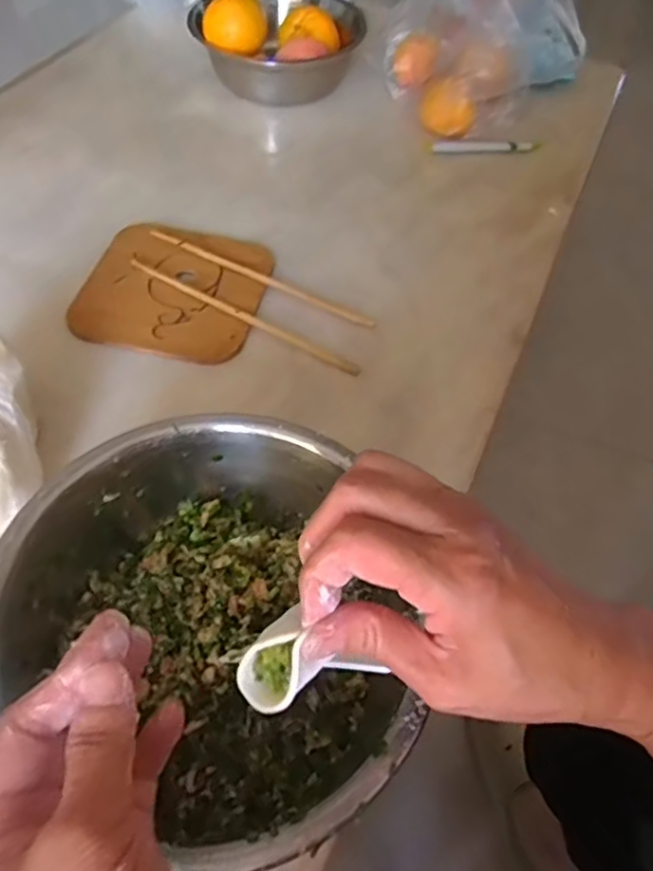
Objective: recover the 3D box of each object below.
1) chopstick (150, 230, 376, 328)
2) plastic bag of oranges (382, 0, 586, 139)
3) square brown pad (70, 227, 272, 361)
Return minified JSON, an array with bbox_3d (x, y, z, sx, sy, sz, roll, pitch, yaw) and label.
[{"bbox_3d":[-0.061,-0.150,0.602,0.232,0.015,0.012,23,56,12],"label":"chopstick"},{"bbox_3d":[0.196,-0.497,0.758,0.226,0.168,0.218,18,55,8],"label":"plastic bag of oranges"},{"bbox_3d":[-0.141,-0.138,0.587,0.158,0.014,0.143,11,54,3],"label":"square brown pad"}]

